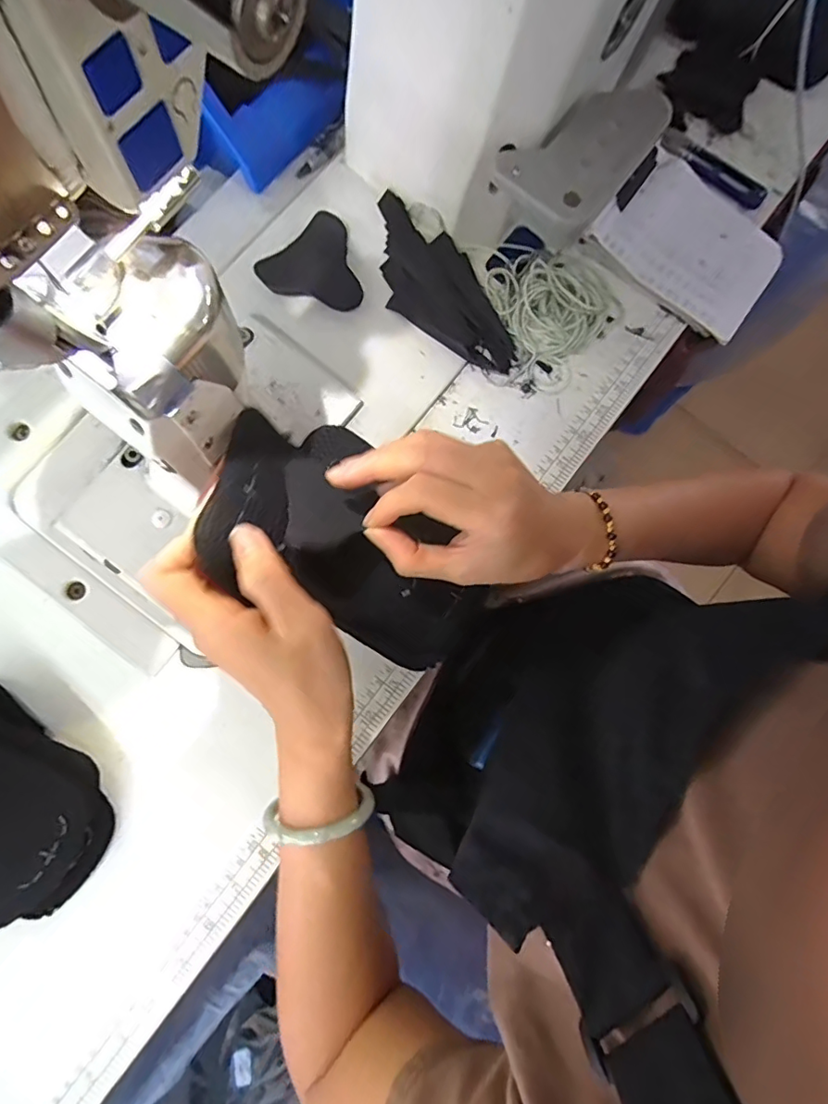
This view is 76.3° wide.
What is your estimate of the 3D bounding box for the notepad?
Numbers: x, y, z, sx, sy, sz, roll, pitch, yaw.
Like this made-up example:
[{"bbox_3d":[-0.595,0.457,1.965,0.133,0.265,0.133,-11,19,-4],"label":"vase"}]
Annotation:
[{"bbox_3d":[0.226,-0.251,0.428,0.138,0.013,0.112,38,78,0],"label":"notepad"}]

